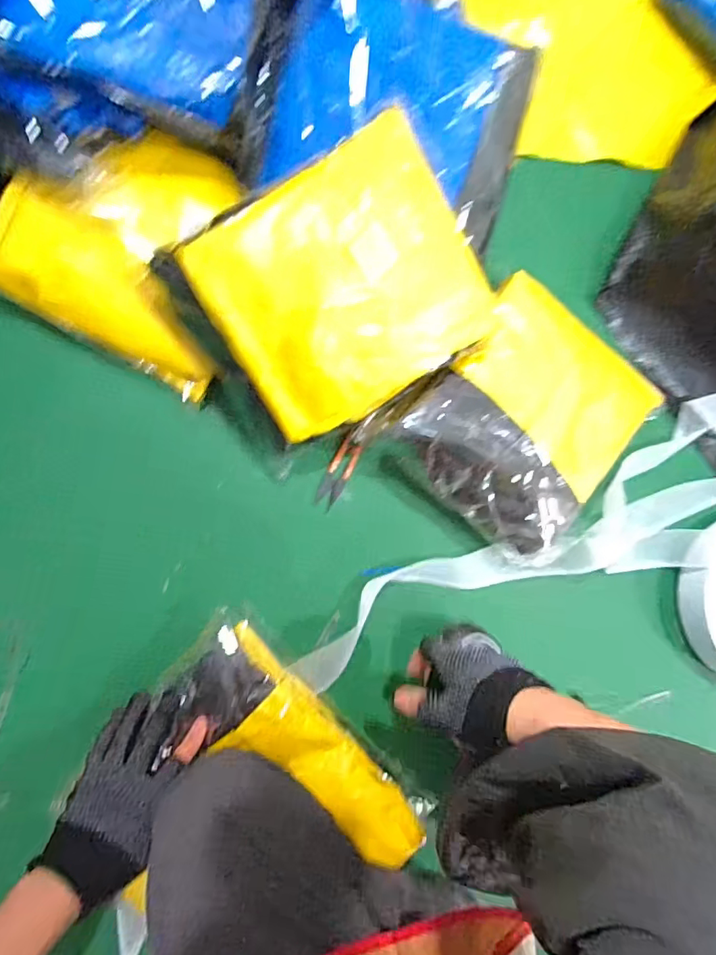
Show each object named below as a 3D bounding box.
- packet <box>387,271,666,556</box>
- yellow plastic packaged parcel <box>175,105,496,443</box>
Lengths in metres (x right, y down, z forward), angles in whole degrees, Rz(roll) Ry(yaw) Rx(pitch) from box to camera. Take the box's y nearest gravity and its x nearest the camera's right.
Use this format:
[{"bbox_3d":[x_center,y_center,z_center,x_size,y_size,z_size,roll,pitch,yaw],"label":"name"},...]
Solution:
[{"bbox_3d":[0.203,-0.071,0.588,0.242,0.056,0.282,40,77,-11],"label":"packet"},{"bbox_3d":[-0.006,-0.176,0.499,0.247,0.045,0.214,-36,113,-4],"label":"yellow plastic packaged parcel"}]

